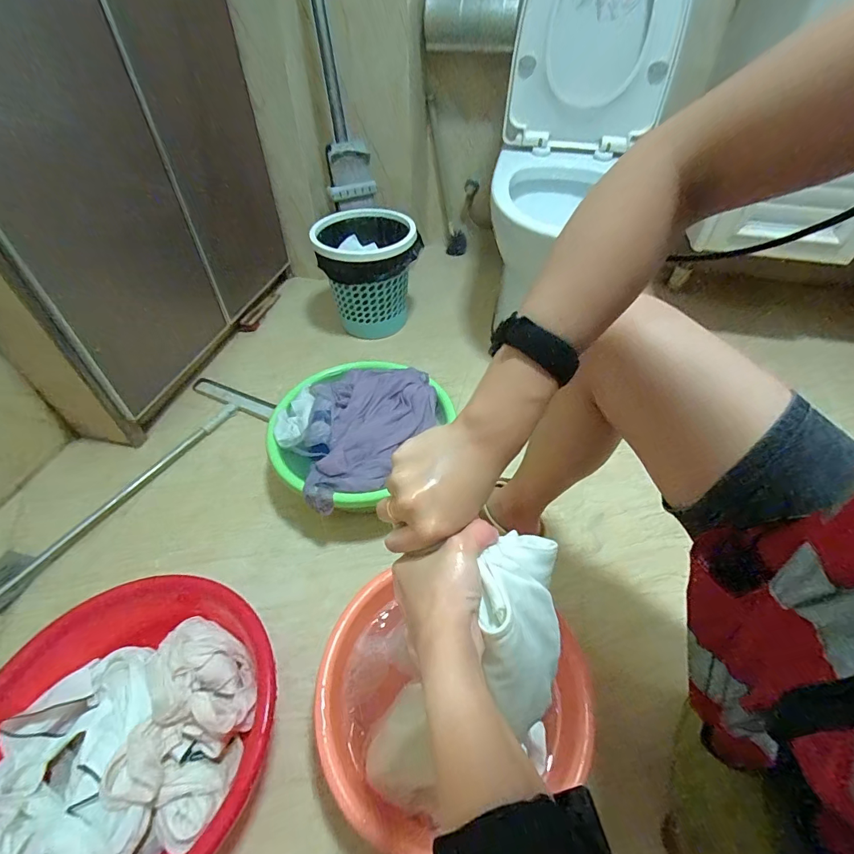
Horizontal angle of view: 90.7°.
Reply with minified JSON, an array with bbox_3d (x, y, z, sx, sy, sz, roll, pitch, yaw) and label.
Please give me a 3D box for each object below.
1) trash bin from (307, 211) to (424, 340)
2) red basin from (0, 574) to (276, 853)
[{"bbox_3d":[-0.159,-0.418,1.191,0.268,0.282,0.226,-13,48,-11],"label":"trash bin"},{"bbox_3d":[-0.376,0.404,0.551,0.349,0.134,0.357,-24,52,-21],"label":"red basin"}]

